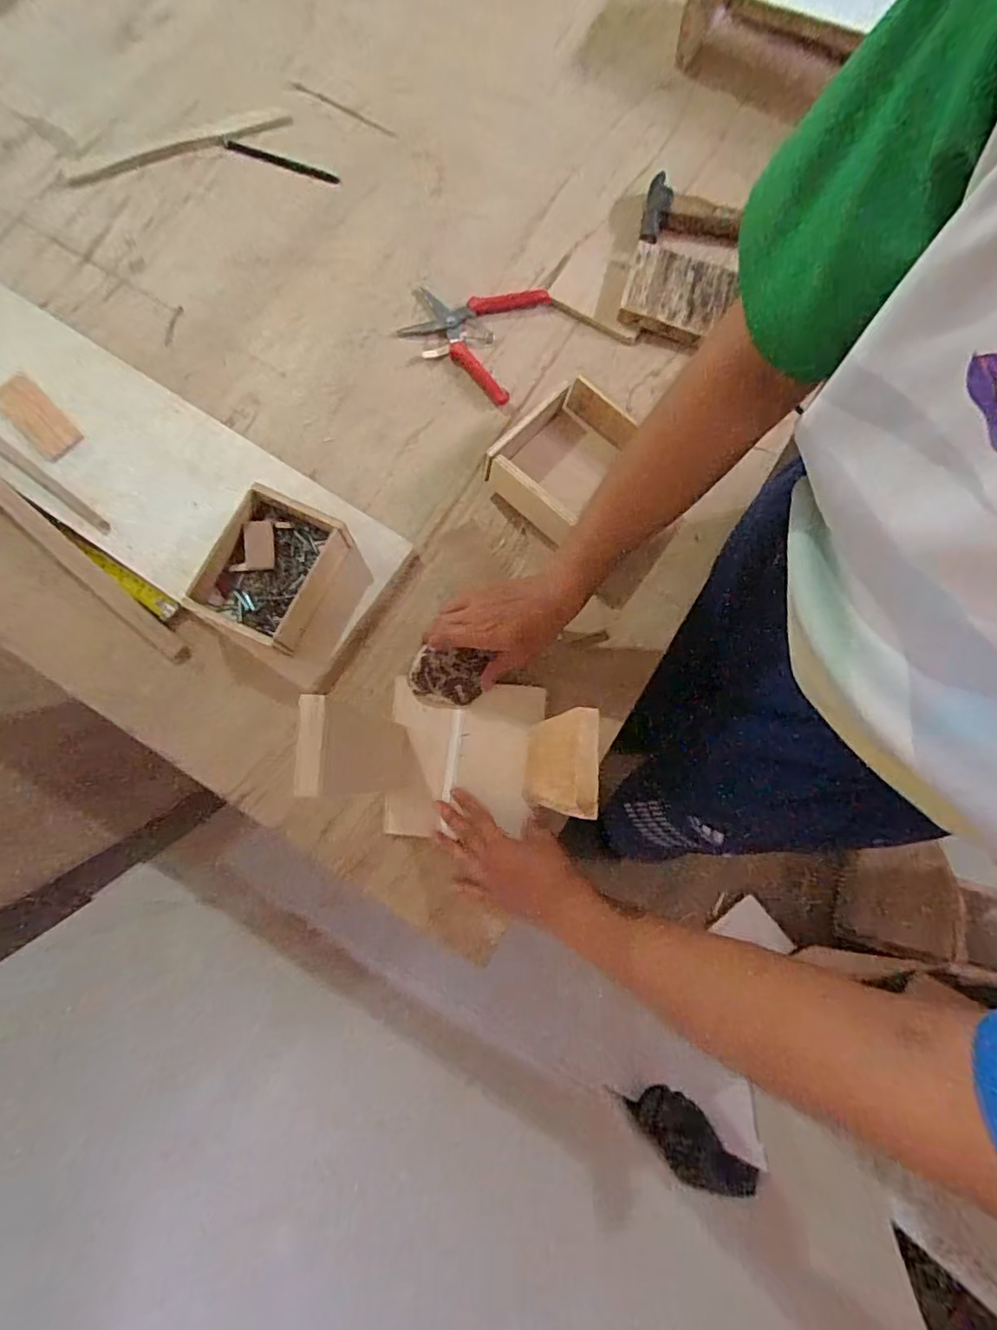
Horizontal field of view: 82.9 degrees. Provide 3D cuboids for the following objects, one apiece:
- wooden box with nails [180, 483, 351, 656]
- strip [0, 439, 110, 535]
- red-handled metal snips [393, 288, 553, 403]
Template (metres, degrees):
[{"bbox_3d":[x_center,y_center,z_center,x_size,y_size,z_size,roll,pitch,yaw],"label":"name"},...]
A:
[{"bbox_3d":[-0.234,-0.096,0.587,0.117,0.054,0.146,25,79,4],"label":"wooden box with nails"},{"bbox_3d":[-0.532,-0.227,0.623,0.268,0.005,0.014,37,80,6],"label":"strip"},{"bbox_3d":[-0.037,-0.406,0.676,0.153,0.011,0.155,21,79,3],"label":"red-handled metal snips"}]

